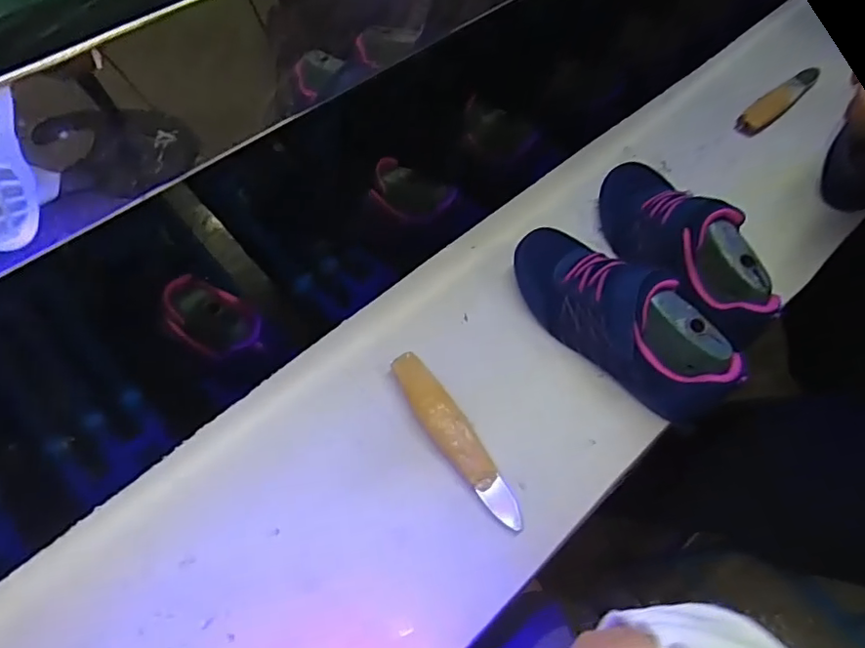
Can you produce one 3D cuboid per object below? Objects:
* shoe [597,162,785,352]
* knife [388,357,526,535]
[{"bbox_3d":[0.228,-0.081,0.541,0.079,0.089,0.225,-11,59,-8],"label":"shoe"},{"bbox_3d":[0.017,0.090,0.464,0.029,0.026,0.162,-29,63,-18],"label":"knife"}]

